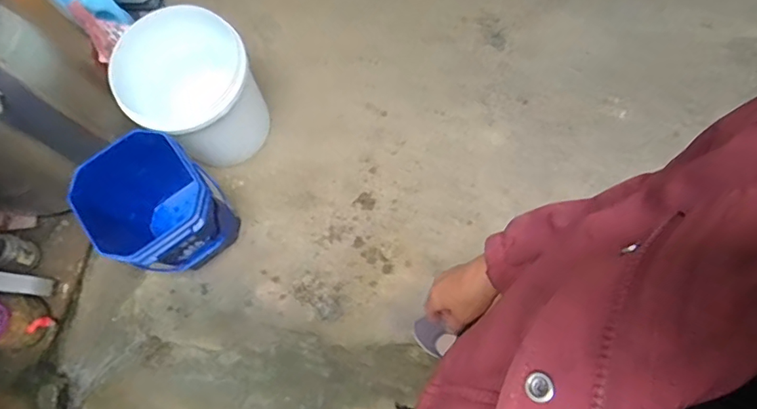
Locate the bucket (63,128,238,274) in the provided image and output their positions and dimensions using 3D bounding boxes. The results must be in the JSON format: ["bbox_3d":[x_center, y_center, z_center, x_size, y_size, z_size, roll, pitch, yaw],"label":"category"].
[{"bbox_3d":[-0.551,0.017,1.297,0.272,0.344,0.269,-42,78,-9],"label":"bucket"}]

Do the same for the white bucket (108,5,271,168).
[{"bbox_3d":[-0.491,-0.297,1.365,0.295,0.358,0.305,0,74,1],"label":"white bucket"}]

